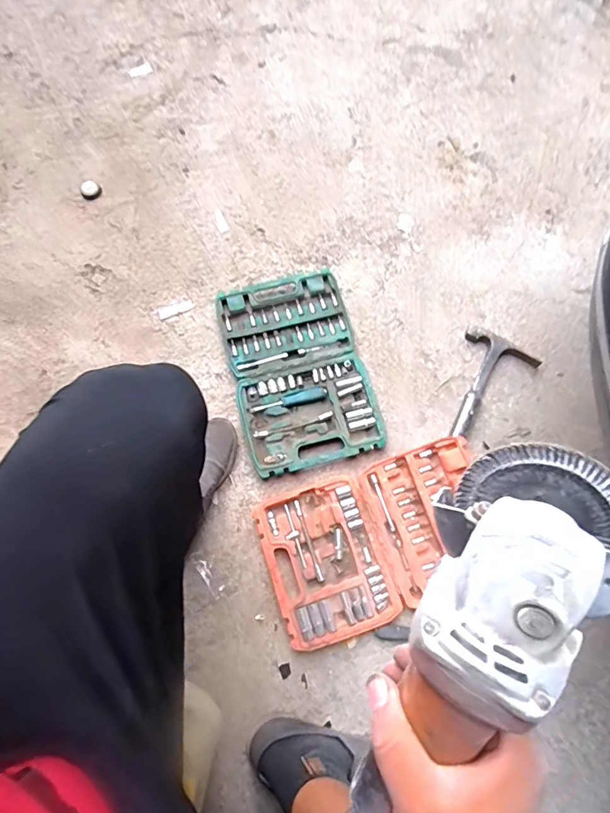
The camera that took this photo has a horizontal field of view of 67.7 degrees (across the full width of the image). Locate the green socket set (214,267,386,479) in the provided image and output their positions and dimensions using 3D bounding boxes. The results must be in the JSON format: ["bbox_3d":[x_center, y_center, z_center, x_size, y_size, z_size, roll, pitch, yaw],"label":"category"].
[{"bbox_3d":[-0.018,-0.078,0.901,0.256,0.046,0.399,-14,74,-5],"label":"green socket set"}]

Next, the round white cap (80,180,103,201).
[{"bbox_3d":[-0.483,-0.489,1.028,0.044,0.015,0.042,0,74,-1],"label":"round white cap"}]

